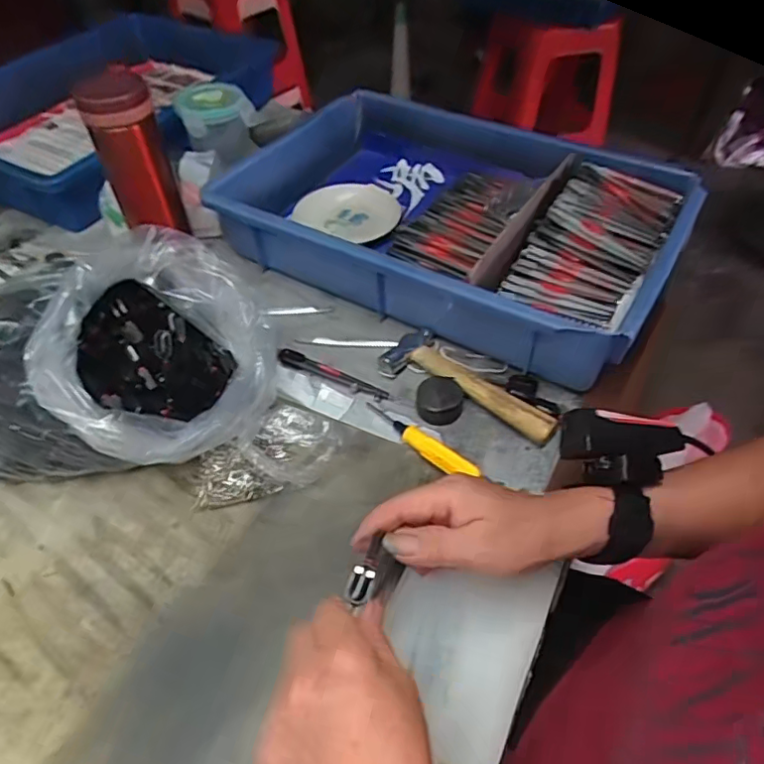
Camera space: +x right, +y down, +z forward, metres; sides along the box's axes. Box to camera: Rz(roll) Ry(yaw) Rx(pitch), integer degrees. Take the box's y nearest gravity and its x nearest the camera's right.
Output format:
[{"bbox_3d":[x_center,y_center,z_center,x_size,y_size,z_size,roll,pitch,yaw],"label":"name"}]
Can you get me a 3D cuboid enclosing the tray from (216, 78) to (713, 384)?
[{"bbox_3d":[0.070,-0.189,0.606,0.449,0.080,0.316,25,54,22],"label":"tray"}]

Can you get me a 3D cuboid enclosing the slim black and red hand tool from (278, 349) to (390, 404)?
[{"bbox_3d":[-0.046,-0.009,0.509,0.111,0.010,0.017,20,52,19],"label":"slim black and red hand tool"}]

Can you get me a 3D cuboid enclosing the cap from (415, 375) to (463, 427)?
[{"bbox_3d":[0.048,0.012,0.479,0.037,0.024,0.043,3,48,5],"label":"cap"}]

